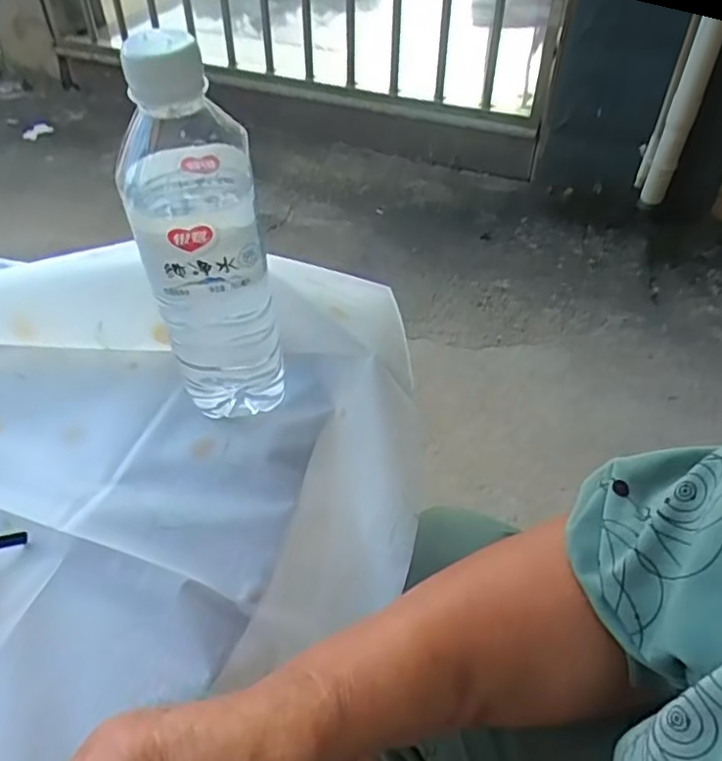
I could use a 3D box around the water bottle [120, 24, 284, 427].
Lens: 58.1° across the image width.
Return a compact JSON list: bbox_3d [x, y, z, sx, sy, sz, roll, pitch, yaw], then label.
[{"bbox_3d":[-0.081,-0.068,0.341,0.060,0.211,0.061,-12,49,-11],"label":"water bottle"}]

